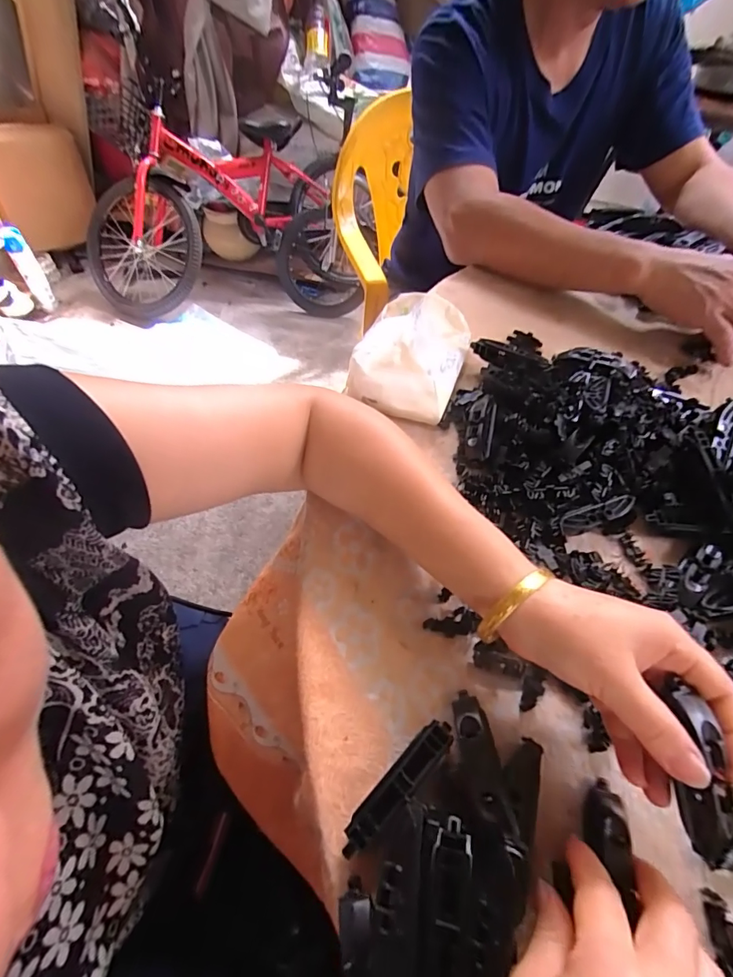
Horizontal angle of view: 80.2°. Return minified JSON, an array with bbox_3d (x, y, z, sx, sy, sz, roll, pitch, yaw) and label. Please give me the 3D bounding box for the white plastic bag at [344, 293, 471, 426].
[{"bbox_3d":[0.044,-0.134,0.421,0.095,0.055,0.145,16,56,9],"label":"white plastic bag"}]

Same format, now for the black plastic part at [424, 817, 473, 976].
[{"bbox_3d":[0.038,0.203,0.202,0.019,0.011,0.078,8,55,3],"label":"black plastic part"}]

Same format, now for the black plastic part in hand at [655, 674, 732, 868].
[{"bbox_3d":[0.159,0.134,0.210,0.021,0.017,0.077,-4,81,-5],"label":"black plastic part in hand"}]

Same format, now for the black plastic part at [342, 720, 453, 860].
[{"bbox_3d":[0.018,0.167,0.245,0.081,0.018,0.015,-37,64,-25],"label":"black plastic part"}]

